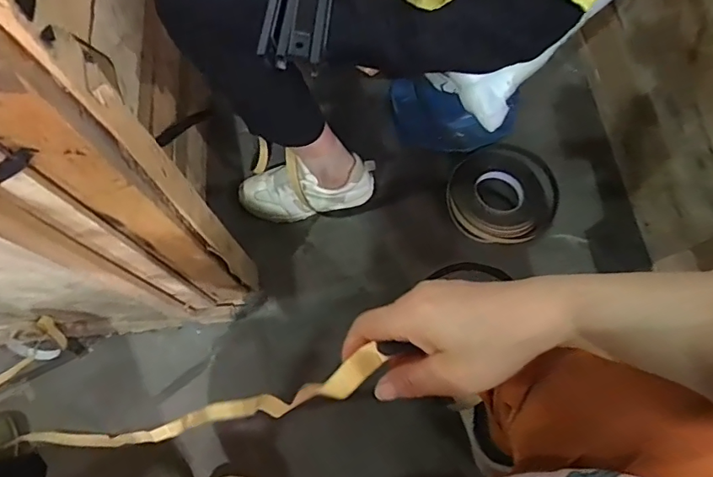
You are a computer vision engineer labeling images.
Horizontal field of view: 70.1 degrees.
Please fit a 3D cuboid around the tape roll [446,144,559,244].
[{"bbox_3d":[0.248,-0.079,0.849,0.176,0.060,0.186,-1,68,2],"label":"tape roll"}]

